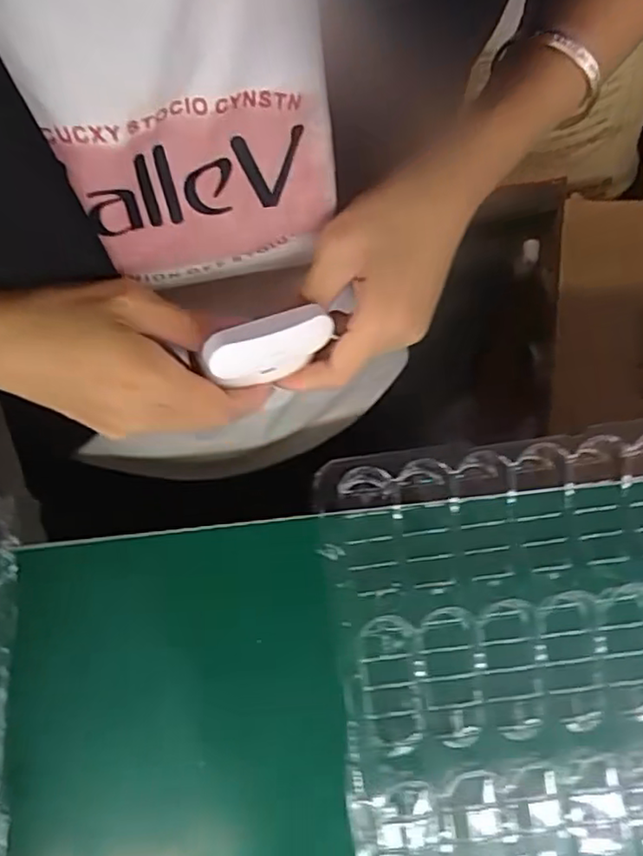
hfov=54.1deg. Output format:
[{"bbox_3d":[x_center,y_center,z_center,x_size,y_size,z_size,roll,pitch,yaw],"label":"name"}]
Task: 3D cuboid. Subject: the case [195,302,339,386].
[{"bbox_3d":[-0.026,-0.040,0.318,0.064,0.042,0.019,-24,81,-5],"label":"case"}]

